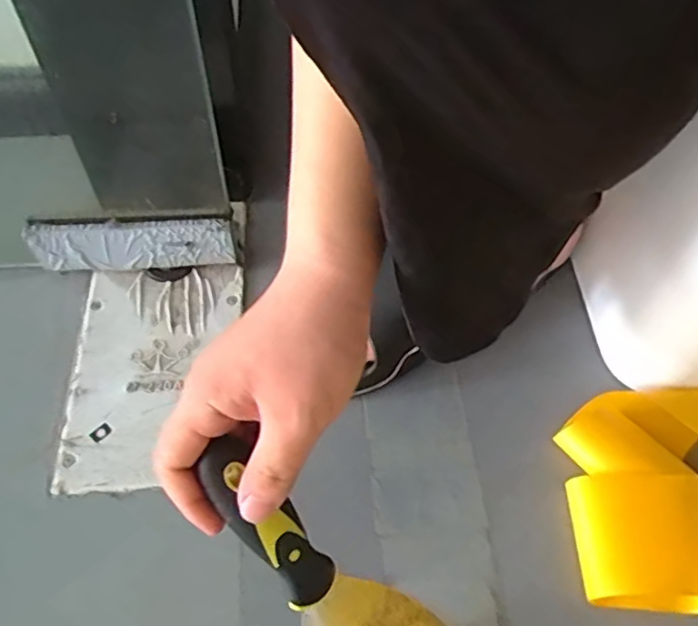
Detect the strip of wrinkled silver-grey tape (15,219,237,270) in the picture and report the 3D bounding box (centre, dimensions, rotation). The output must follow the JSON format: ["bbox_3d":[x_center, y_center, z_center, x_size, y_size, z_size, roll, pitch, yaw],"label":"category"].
[{"bbox_3d":[-0.174,-0.053,0.501,0.156,0.060,0.009,-2,58,-4],"label":"strip of wrinkled silver-grey tape"}]

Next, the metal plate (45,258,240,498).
[{"bbox_3d":[-0.152,0.043,0.477,0.120,0.008,0.185,-1,58,-4],"label":"metal plate"}]

